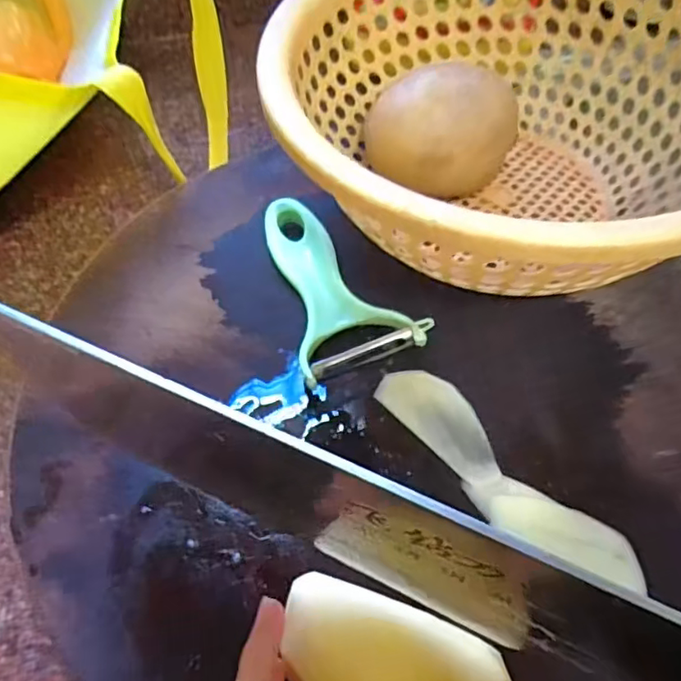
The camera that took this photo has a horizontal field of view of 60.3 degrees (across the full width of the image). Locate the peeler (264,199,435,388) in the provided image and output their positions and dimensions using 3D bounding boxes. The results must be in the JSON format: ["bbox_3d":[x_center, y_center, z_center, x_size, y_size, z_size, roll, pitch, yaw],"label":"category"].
[{"bbox_3d":[-0.004,-0.032,0.303,0.061,0.021,0.114,-19,58,-8],"label":"peeler"}]

